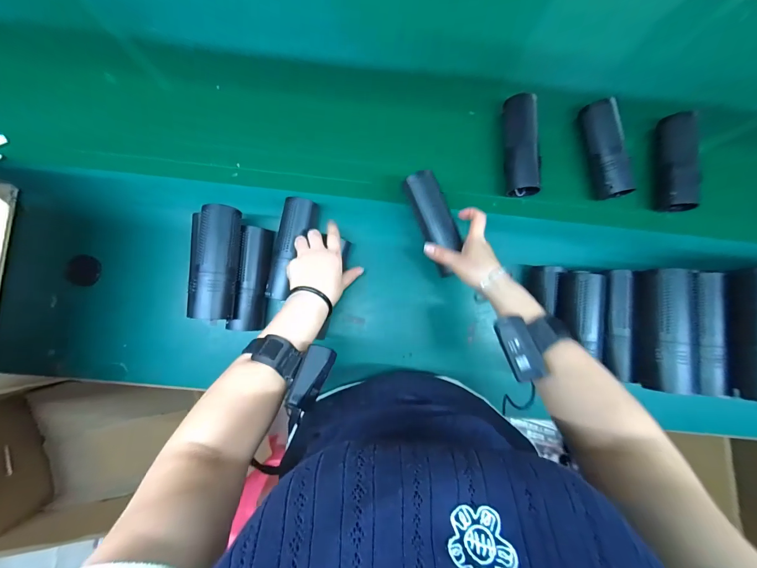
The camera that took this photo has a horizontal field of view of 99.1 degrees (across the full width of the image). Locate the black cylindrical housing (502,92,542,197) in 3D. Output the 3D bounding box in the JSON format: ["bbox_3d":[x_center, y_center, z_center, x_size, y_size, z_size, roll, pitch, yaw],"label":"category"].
[{"bbox_3d":[0.246,-0.238,0.556,0.046,0.046,0.168,-2,84,-4],"label":"black cylindrical housing"}]

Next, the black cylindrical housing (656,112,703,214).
[{"bbox_3d":[0.531,-0.214,0.565,0.056,0.043,0.169,6,84,-3],"label":"black cylindrical housing"}]

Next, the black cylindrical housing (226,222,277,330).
[{"bbox_3d":[-0.196,-0.010,0.502,0.055,0.043,0.167,8,83,-3],"label":"black cylindrical housing"}]

